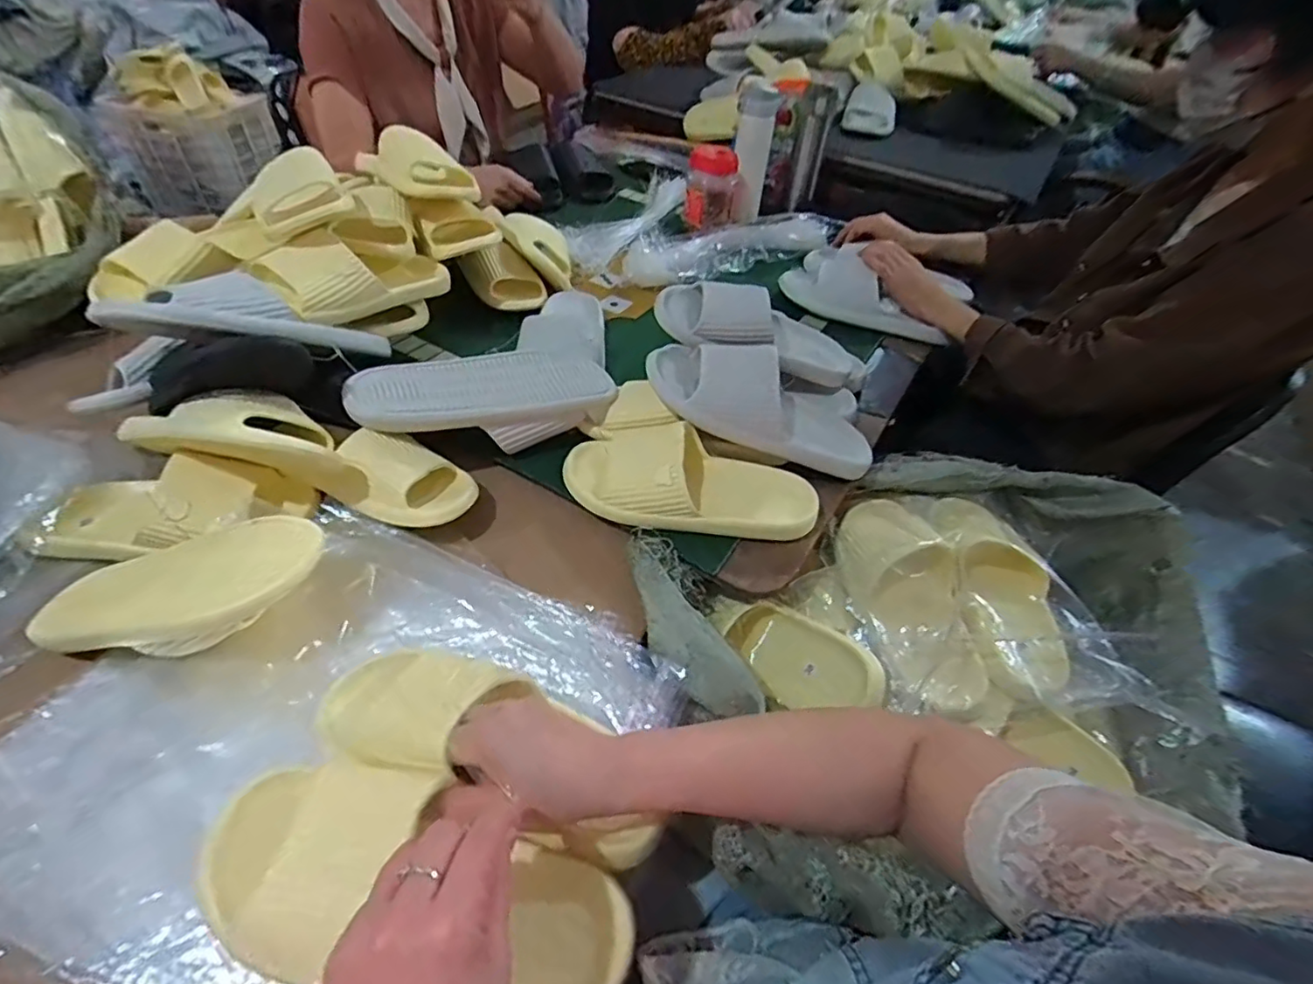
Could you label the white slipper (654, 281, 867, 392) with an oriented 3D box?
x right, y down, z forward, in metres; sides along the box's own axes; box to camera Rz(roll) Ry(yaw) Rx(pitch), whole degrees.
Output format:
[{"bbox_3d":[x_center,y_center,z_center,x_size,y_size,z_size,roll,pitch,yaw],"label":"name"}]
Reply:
[{"bbox_3d":[0.147,-0.192,0.722,0.295,0.072,0.107,11,44,-21],"label":"white slipper"}]

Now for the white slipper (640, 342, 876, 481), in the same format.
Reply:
[{"bbox_3d":[0.125,-0.100,0.658,0.264,0.066,0.110,22,45,-15],"label":"white slipper"}]

